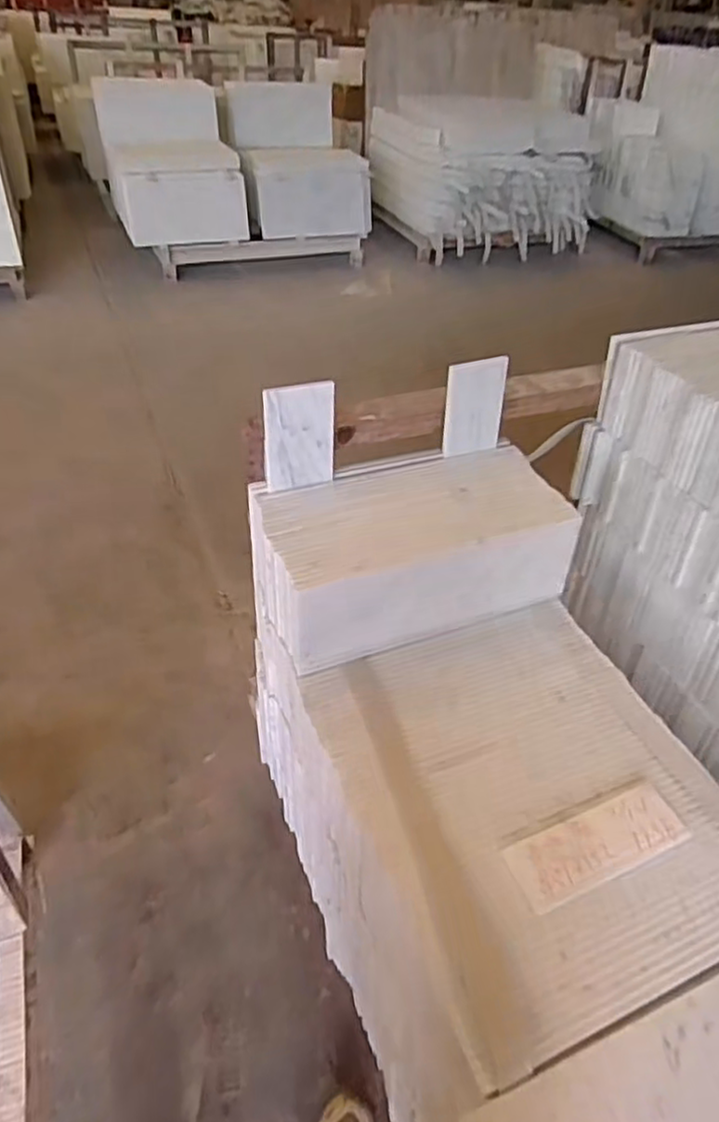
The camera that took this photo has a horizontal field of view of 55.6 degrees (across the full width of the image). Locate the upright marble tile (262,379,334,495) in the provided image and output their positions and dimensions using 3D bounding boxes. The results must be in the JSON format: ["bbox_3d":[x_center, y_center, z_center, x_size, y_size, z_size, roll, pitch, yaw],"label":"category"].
[{"bbox_3d":[-0.084,-0.176,0.972,0.102,0.153,0.010,-11,37,-14],"label":"upright marble tile"}]

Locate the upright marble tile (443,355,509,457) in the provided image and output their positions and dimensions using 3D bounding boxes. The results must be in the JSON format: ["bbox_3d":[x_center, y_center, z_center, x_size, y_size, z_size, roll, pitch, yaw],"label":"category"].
[{"bbox_3d":[0.186,-0.243,1.083,0.103,0.153,0.016,-13,38,-18],"label":"upright marble tile"}]

